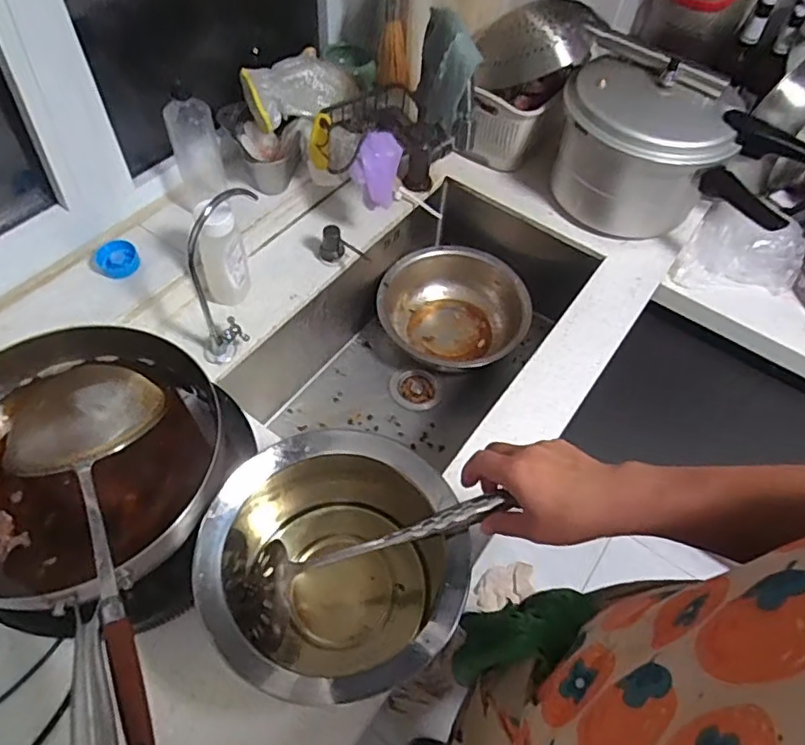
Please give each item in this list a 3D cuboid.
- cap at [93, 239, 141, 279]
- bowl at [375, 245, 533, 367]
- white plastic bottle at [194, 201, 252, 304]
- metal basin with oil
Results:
[{"bbox_3d":[-0.442,-0.173,0.899,0.063,0.033,0.059,2,56,-3],"label":"cap"},{"bbox_3d":[0.102,-0.120,1.198,0.274,0.121,0.259,2,56,-3],"label":"bowl"},{"bbox_3d":[-0.277,-0.183,0.883,0.072,0.174,0.064,-15,58,-14],"label":"white plastic bottle"},{"bbox_3d":[-0.084,0.227,0.668,0.246,0.220,0.260,-22,60,-18],"label":"metal basin with oil"}]

